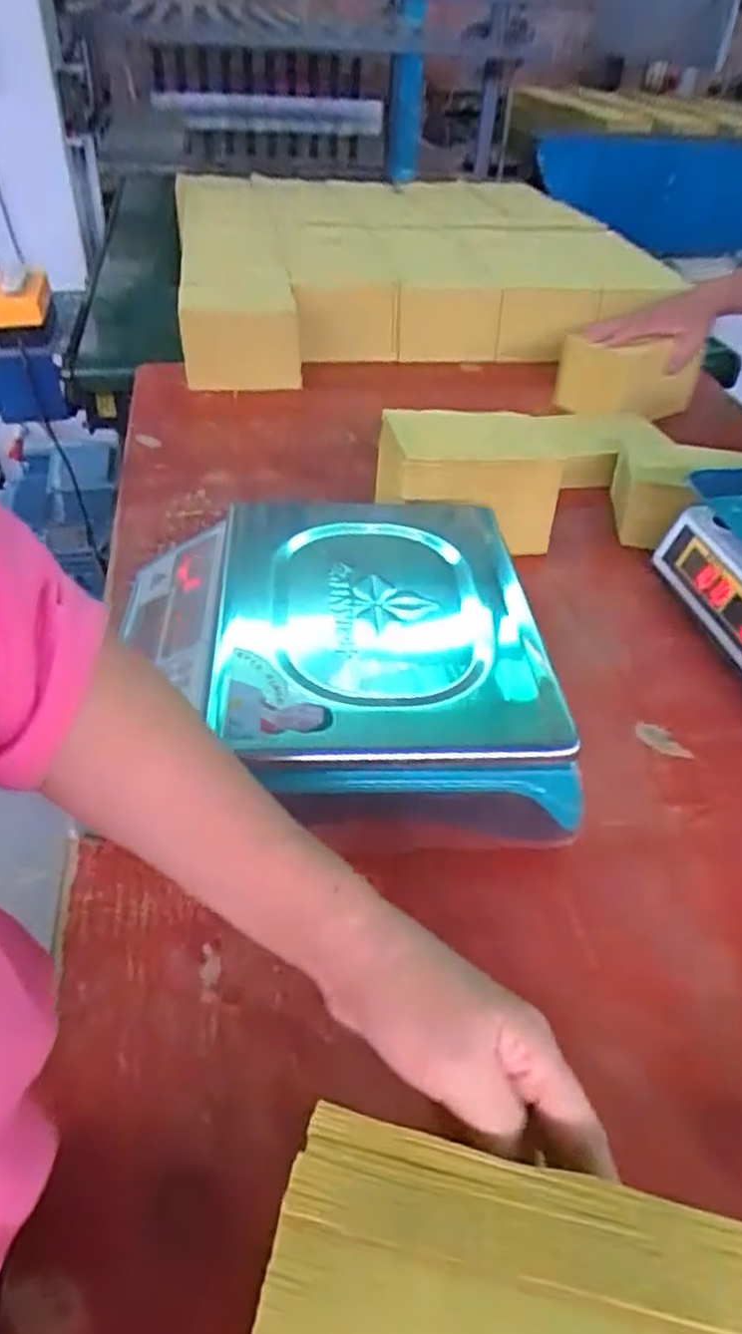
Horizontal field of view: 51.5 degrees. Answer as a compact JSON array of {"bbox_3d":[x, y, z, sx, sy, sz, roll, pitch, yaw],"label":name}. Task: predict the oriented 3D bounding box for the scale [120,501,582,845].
[{"bbox_3d":[-0.029,-0.009,0.586,0.292,0.112,0.302,-2,42,-7],"label":"scale"}]

